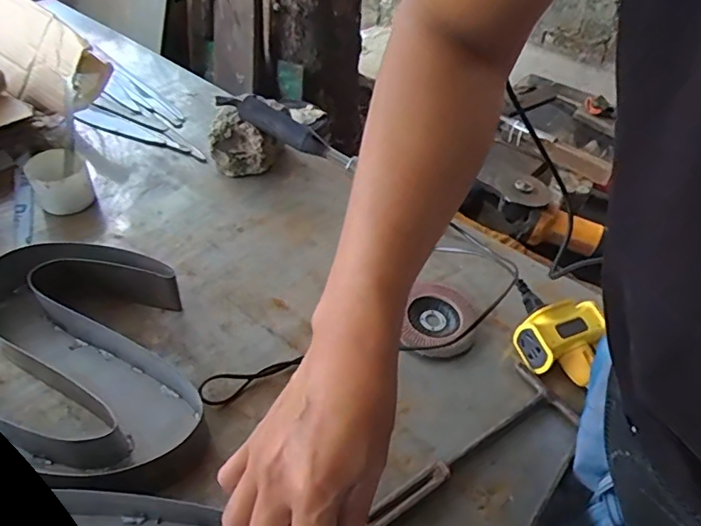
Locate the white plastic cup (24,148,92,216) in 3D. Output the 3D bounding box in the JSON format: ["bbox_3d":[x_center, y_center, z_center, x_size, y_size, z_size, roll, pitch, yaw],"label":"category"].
[{"bbox_3d":[-0.347,-0.099,0.639,0.061,0.062,0.053,-21,52,-24],"label":"white plastic cup"}]

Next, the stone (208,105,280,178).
[{"bbox_3d":[-0.141,-0.159,0.720,0.088,0.072,0.055,3,46,-4],"label":"stone"}]

